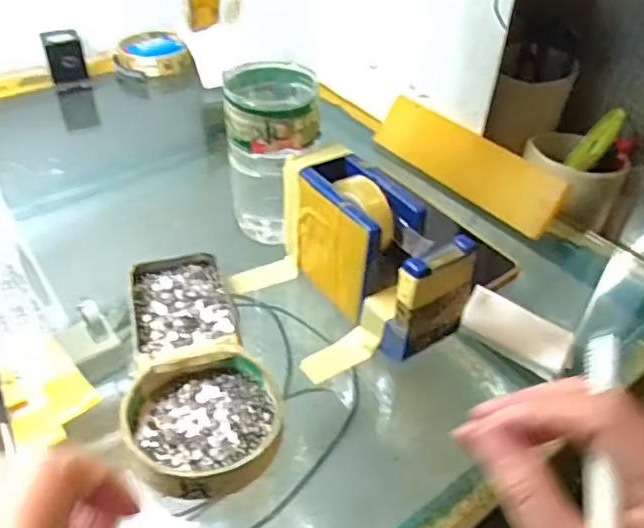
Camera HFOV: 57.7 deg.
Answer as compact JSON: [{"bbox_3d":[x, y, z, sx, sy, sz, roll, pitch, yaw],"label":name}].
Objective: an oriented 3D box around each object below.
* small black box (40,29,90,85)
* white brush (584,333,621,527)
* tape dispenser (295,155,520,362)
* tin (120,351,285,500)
[{"bbox_3d":[-0.274,-0.222,0.625,0.036,0.048,0.025,-15,44,-20],"label":"small black box"},{"bbox_3d":[0.104,0.091,0.214,0.011,0.006,0.134,7,71,5],"label":"white brush"},{"bbox_3d":[0.035,-0.005,0.365,0.050,0.080,0.139,-25,48,-29],"label":"tape dispenser"},{"bbox_3d":[-0.062,0.082,0.307,0.079,0.018,0.078,2,40,-2],"label":"tin"}]

